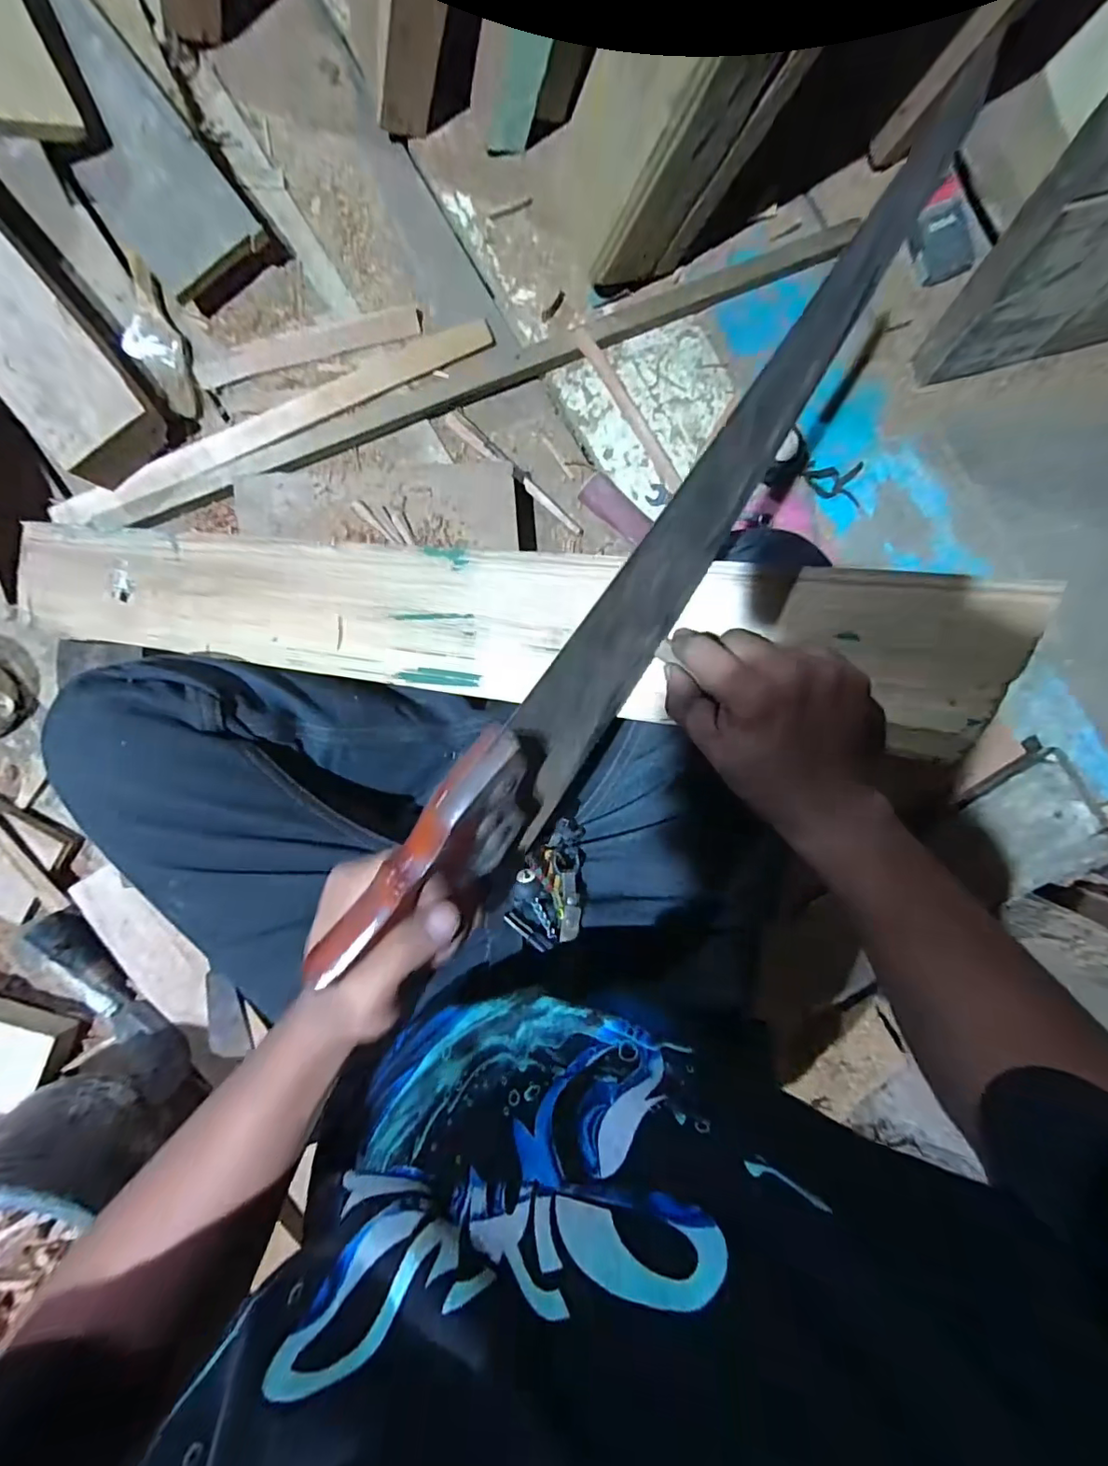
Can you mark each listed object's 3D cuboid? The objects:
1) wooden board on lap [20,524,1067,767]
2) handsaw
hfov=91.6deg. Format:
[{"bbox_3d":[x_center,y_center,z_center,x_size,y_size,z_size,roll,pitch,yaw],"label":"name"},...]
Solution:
[{"bbox_3d":[-0.127,-0.089,0.406,0.792,0.021,0.108,8,93,18],"label":"wooden board on lap"},{"bbox_3d":[0.062,-0.092,0.295,0.019,0.119,0.508,34,91,23],"label":"handsaw"}]

